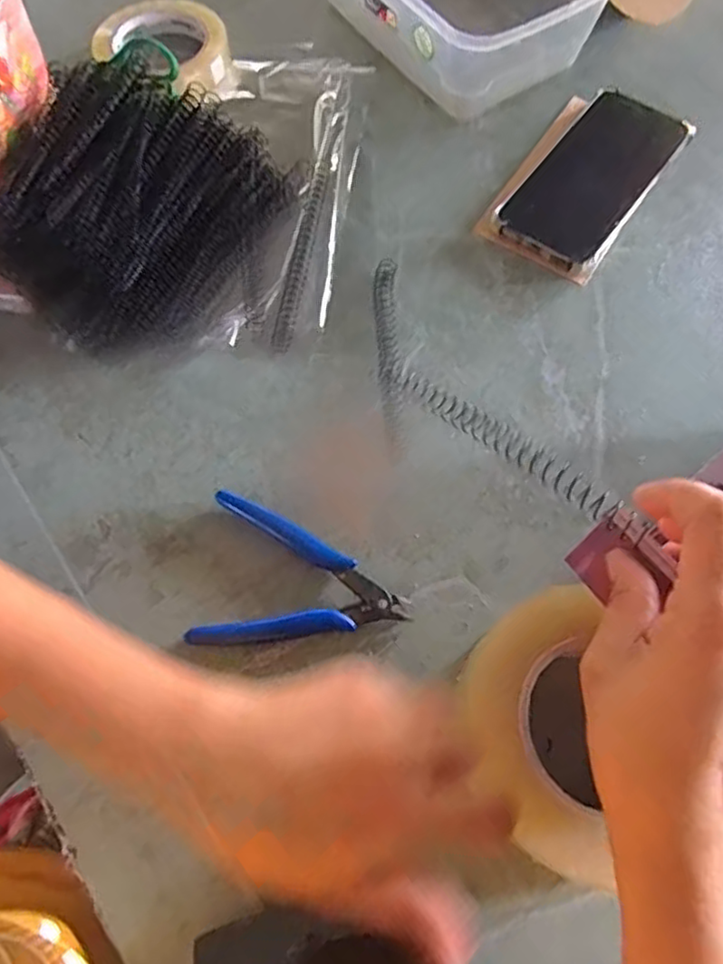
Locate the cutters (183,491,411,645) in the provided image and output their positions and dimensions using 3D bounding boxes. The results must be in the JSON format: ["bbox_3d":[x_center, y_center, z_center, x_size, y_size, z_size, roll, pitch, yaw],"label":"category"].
[{"bbox_3d":[-0.032,0.056,0.375,0.116,0.012,0.085,8,66,2],"label":"cutters"}]

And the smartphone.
[{"bbox_3d":[0.169,-0.224,0.479,0.079,0.013,0.160,33,74,18],"label":"smartphone"}]

